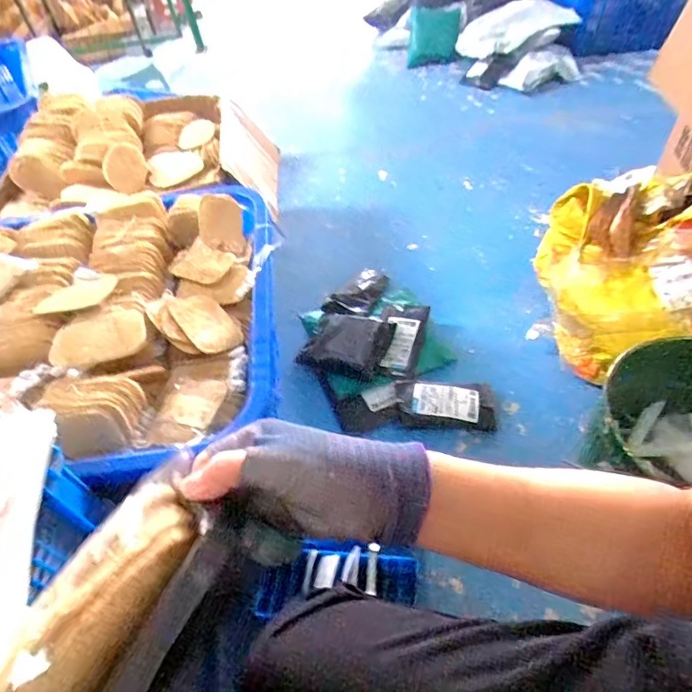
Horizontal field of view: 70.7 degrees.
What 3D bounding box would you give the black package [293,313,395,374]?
[{"bbox_3d":[0.003,-0.006,1.075,0.171,0.039,0.167,16,52,19],"label":"black package"}]

